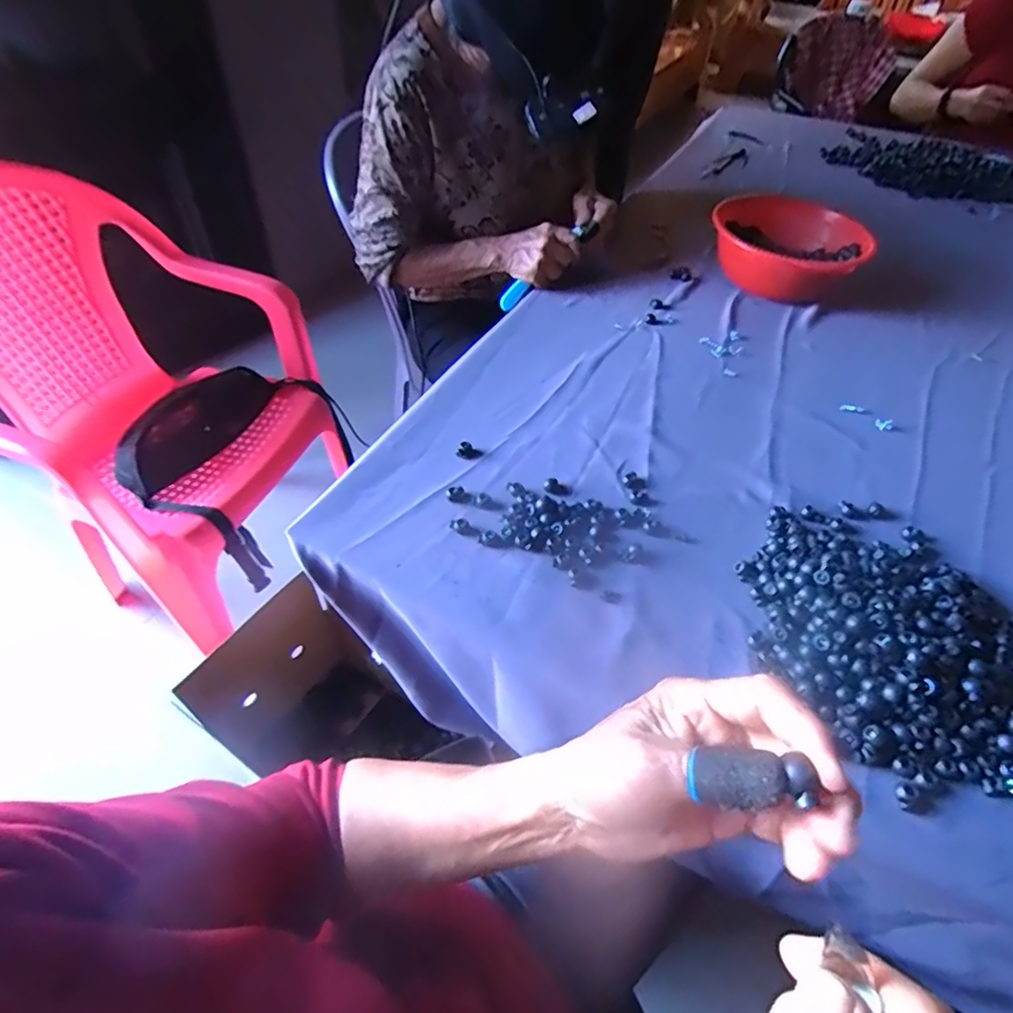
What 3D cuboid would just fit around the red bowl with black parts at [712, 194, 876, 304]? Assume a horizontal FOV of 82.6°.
[{"bbox_3d":[0.433,-0.396,0.906,0.227,0.100,0.191,21,50,14],"label":"red bowl with black parts"}]

